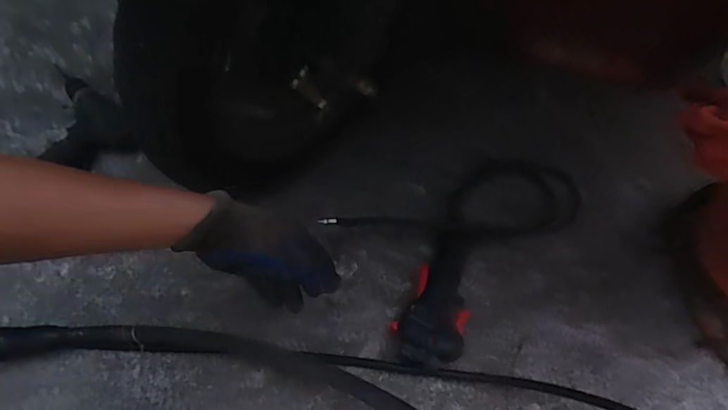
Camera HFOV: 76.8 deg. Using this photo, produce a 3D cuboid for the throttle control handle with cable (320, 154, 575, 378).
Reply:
[{"bbox_3d":[0.156,0.044,0.648,0.348,0.066,0.226,-29,63,-13],"label":"throttle control handle with cable"}]

